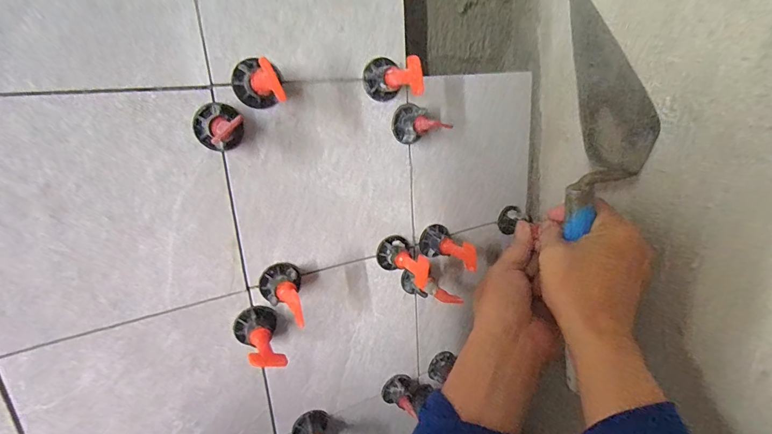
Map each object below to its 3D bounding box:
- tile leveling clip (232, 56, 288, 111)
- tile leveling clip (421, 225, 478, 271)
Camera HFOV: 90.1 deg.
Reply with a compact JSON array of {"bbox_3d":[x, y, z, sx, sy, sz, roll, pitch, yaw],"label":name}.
[{"bbox_3d":[-0.082,-0.087,0.249,0.033,0.031,0.043,-9,18,-16],"label":"tile leveling clip"},{"bbox_3d":[0.054,0.029,0.350,0.033,0.028,0.058,-7,18,-12],"label":"tile leveling clip"}]

